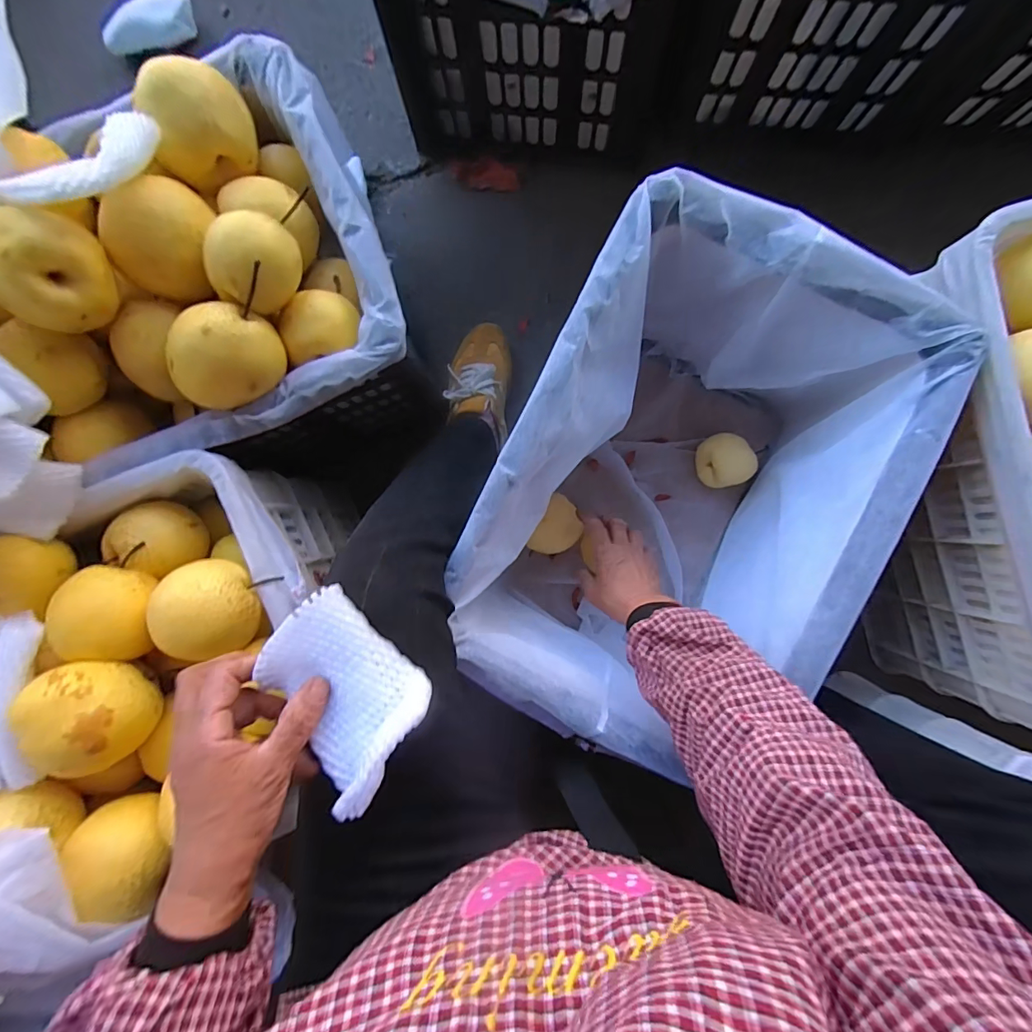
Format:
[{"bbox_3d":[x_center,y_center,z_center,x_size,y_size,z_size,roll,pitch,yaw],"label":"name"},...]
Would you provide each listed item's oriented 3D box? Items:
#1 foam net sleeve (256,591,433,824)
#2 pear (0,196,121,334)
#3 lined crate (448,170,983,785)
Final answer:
[{"bbox_3d":[-0.109,0.111,0.286,0.109,0.040,0.086,43,91,2],"label":"foam net sleeve"},{"bbox_3d":[-0.381,-0.196,0.382,0.069,0.073,0.087,15,90,2],"label":"pear"},{"bbox_3d":[0.166,-0.020,0.561,0.352,0.293,0.487,31,90,2],"label":"lined crate"}]

